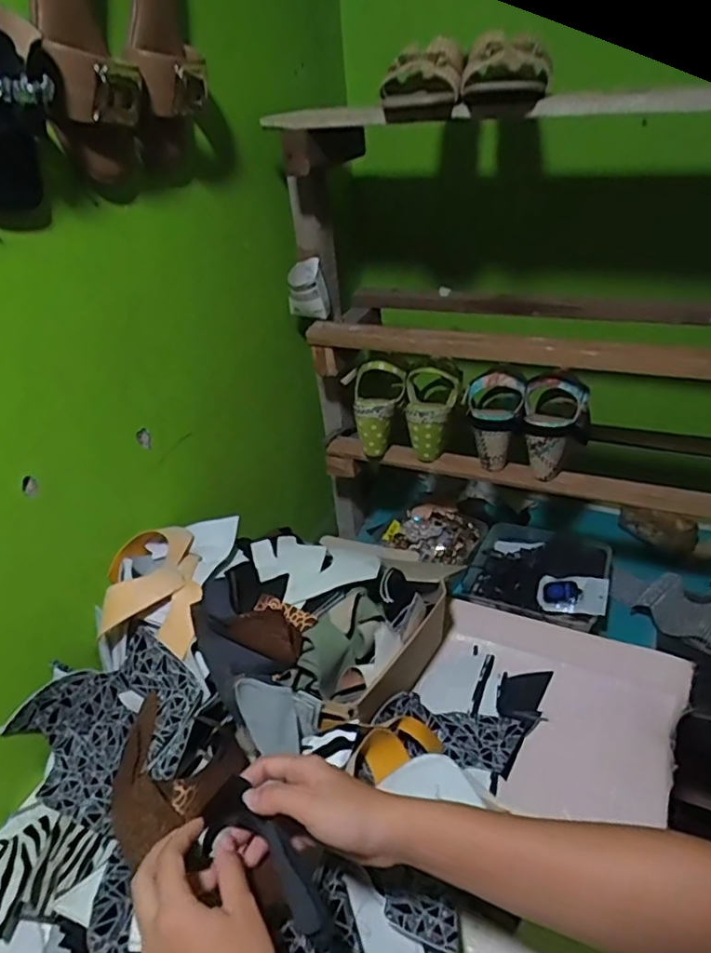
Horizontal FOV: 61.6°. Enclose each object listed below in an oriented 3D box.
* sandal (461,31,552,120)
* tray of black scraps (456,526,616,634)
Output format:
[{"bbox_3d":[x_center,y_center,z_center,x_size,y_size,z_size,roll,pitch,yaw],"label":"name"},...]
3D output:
[{"bbox_3d":[0.166,-0.447,0.668,0.083,0.071,0.217,4,32,12],"label":"sandal"},{"bbox_3d":[0.288,0.149,0.941,0.205,0.035,0.195,11,37,23],"label":"tray of black scraps"}]

